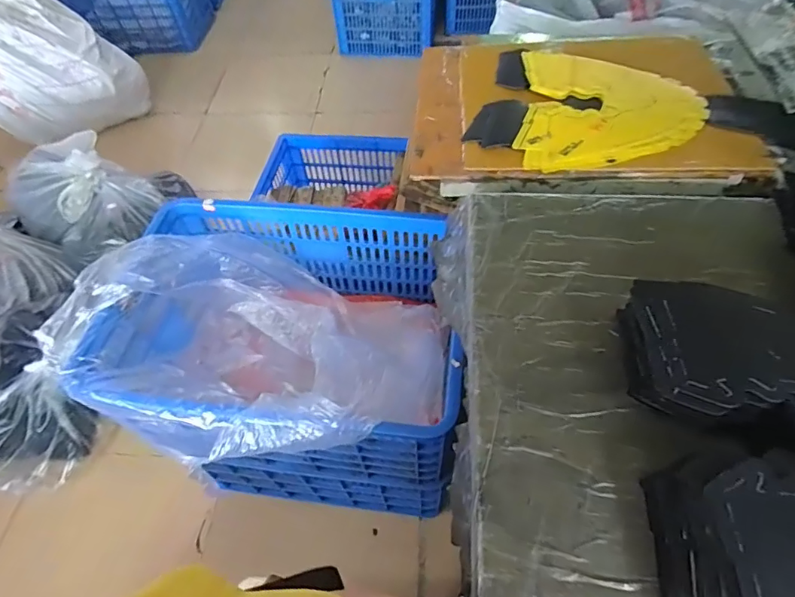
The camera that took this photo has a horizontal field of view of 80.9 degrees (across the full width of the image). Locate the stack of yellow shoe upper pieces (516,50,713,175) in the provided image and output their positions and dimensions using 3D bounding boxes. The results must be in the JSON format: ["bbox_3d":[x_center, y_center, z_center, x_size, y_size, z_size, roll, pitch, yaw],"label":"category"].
[{"bbox_3d":[0.308,-0.283,0.686,0.250,0.017,0.267,4,56,6],"label":"stack of yellow shoe upper pieces"}]

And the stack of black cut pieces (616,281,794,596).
[{"bbox_3d":[0.313,0.115,0.370,0.213,0.082,0.267,1,56,4],"label":"stack of black cut pieces"}]

